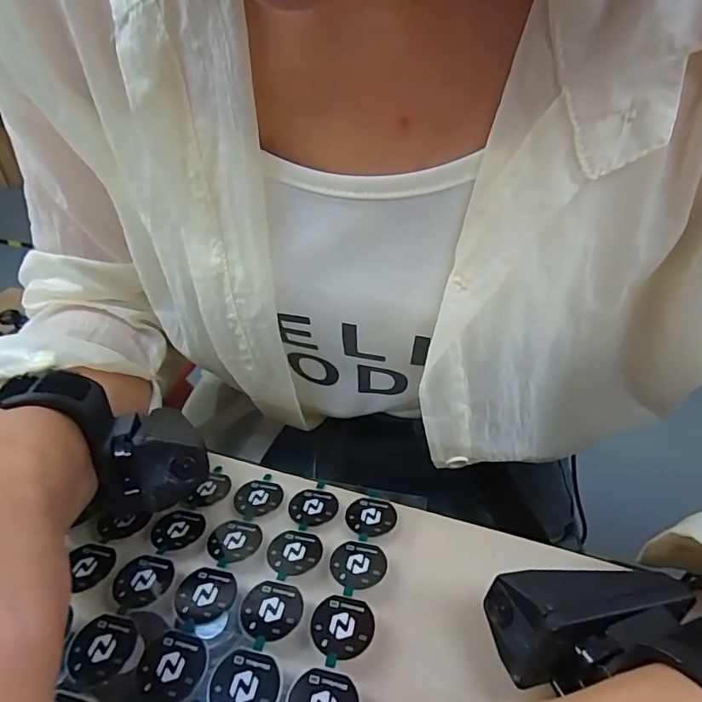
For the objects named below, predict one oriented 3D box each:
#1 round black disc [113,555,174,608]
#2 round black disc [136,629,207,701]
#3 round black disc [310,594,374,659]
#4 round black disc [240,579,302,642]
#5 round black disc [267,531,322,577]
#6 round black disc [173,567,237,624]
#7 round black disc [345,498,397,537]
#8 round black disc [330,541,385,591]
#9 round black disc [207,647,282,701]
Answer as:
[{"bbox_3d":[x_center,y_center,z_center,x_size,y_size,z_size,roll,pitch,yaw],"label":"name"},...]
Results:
[{"bbox_3d":[-0.089,0.098,0.208,0.022,0.004,0.023,1,33,0],"label":"round black disc"},{"bbox_3d":[-0.067,0.116,0.180,0.024,0.004,0.024,-3,37,2],"label":"round black disc"},{"bbox_3d":[-0.003,0.106,0.189,0.024,0.004,0.021,7,38,15],"label":"round black disc"},{"bbox_3d":[-0.032,0.104,0.196,0.024,0.004,0.022,-3,37,2],"label":"round black disc"},{"bbox_3d":[-0.026,0.090,0.219,0.023,0.006,0.021,-3,37,2],"label":"round black disc"},{"bbox_3d":[-0.060,0.100,0.200,0.023,0.004,0.022,-3,37,2],"label":"round black disc"},{"bbox_3d":[0.010,0.080,0.236,0.024,0.006,0.021,6,38,14],"label":"round black disc"},{"bbox_3d":[0.003,0.093,0.212,0.024,0.004,0.023,-3,30,2],"label":"round black disc"},{"bbox_3d":[-0.038,0.120,0.174,0.025,0.004,0.024,-3,37,2],"label":"round black disc"}]

